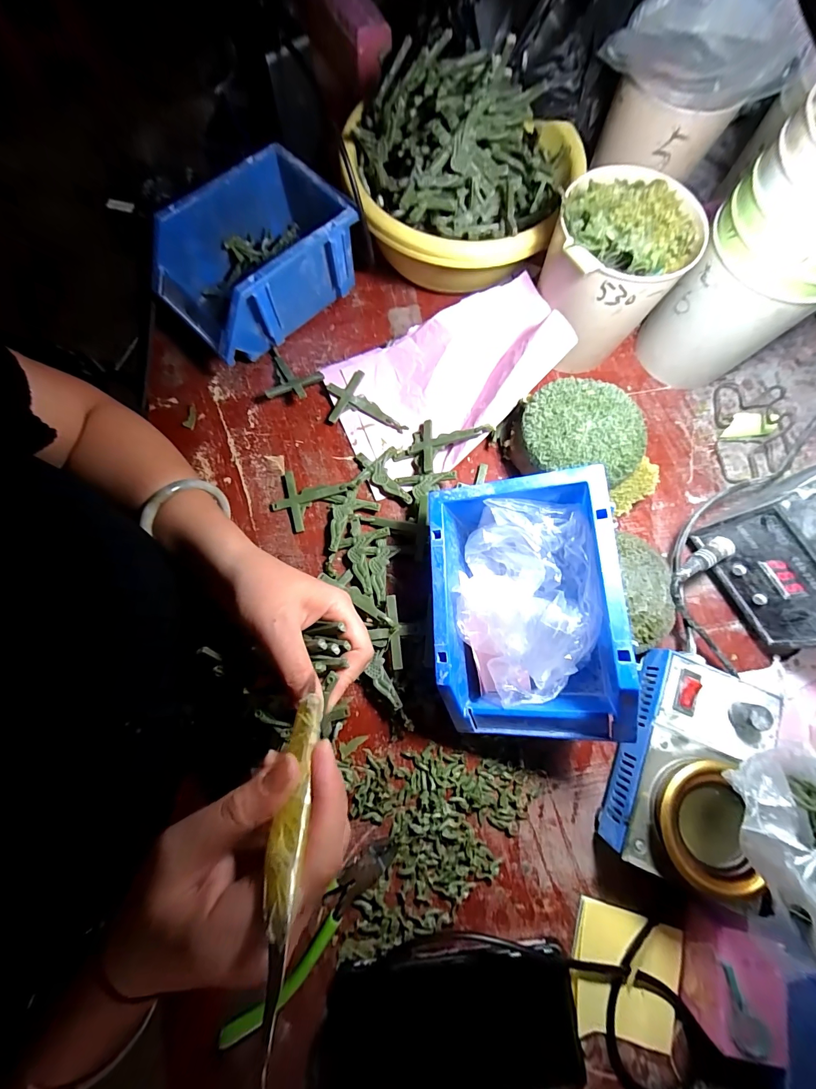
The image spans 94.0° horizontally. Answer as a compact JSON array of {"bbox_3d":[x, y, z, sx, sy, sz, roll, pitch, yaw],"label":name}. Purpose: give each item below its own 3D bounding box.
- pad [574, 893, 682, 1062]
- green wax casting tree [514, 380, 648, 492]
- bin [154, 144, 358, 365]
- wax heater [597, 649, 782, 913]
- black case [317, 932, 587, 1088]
[{"bbox_3d":[0.156,0.312,0.272,0.082,0.014,0.075,17,76,3],"label":"pad"},{"bbox_3d":[0.149,-0.095,0.351,0.101,0.064,0.093,0,76,-2],"label":"green wax casting tree"},{"bbox_3d":[-0.146,-0.268,0.372,0.169,0.085,0.119,-41,81,-11],"label":"bin"},{"bbox_3d":[0.211,0.166,0.287,0.090,0.063,0.152,25,77,4],"label":"wax heater"},{"bbox_3d":[0.028,0.329,0.263,0.174,0.016,0.090,-3,76,-2],"label":"black case"}]

